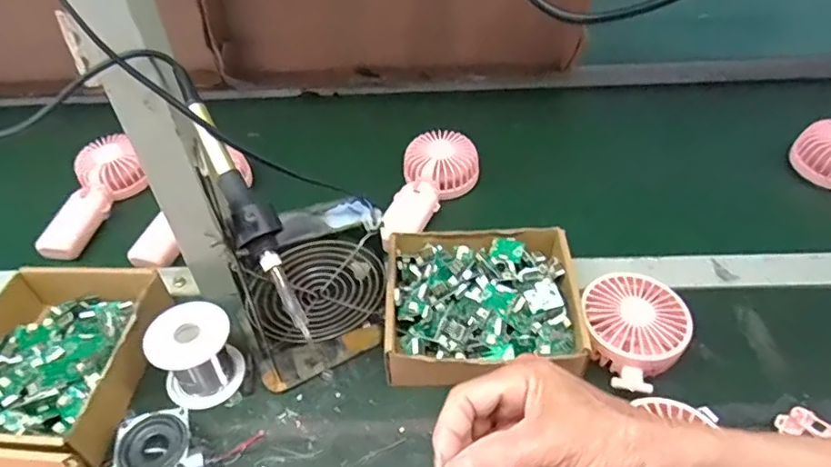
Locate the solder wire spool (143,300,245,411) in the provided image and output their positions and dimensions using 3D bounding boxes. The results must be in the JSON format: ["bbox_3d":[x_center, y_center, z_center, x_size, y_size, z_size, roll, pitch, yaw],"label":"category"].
[{"bbox_3d":[-0.183,0.102,0.467,0.064,0.066,0.058,-27,49,-23],"label":"solder wire spool"}]

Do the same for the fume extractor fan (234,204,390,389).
[{"bbox_3d":[-0.081,0.048,0.474,0.135,0.124,0.072,-23,48,-20],"label":"fume extractor fan"}]

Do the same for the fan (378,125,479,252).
[{"bbox_3d":[0.011,-0.055,0.647,0.085,0.033,0.170,24,65,24],"label":"fan"}]

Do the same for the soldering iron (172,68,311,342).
[{"bbox_3d":[-0.116,-0.026,0.369,0.029,0.028,0.202,-25,79,-21],"label":"soldering iron"}]

